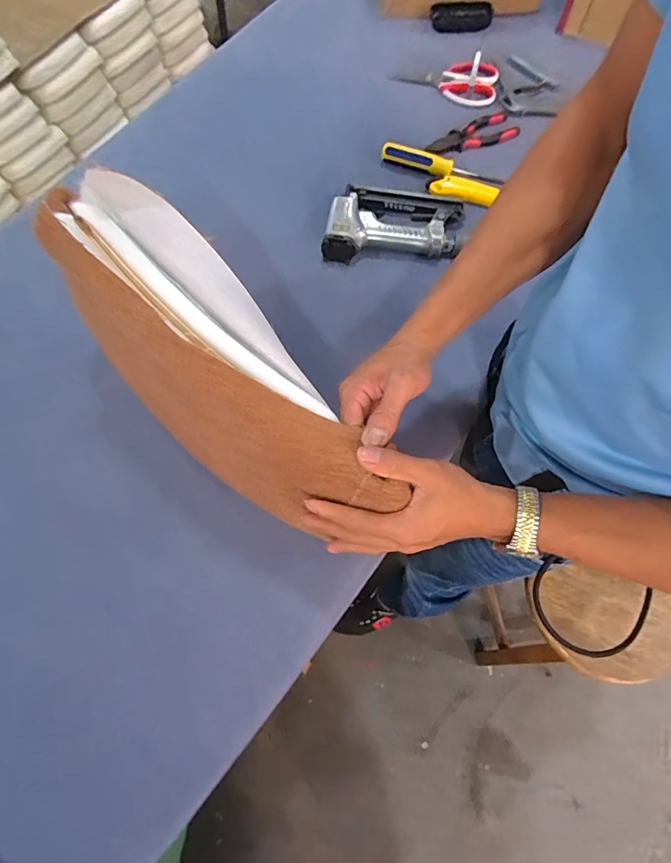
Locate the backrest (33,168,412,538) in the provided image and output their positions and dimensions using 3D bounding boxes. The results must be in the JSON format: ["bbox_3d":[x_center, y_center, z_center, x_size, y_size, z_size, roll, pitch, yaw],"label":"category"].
[{"bbox_3d":[-0.125,-0.064,0.430,0.124,0.177,0.377,-41,85,-18],"label":"backrest"}]

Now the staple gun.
[{"bbox_3d":[0.084,-0.301,0.656,0.194,0.054,0.115,2,69,2],"label":"staple gun"}]

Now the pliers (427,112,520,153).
[{"bbox_3d":[0.224,-0.479,0.718,0.152,0.021,0.061,-27,71,-9],"label":"pliers"}]

